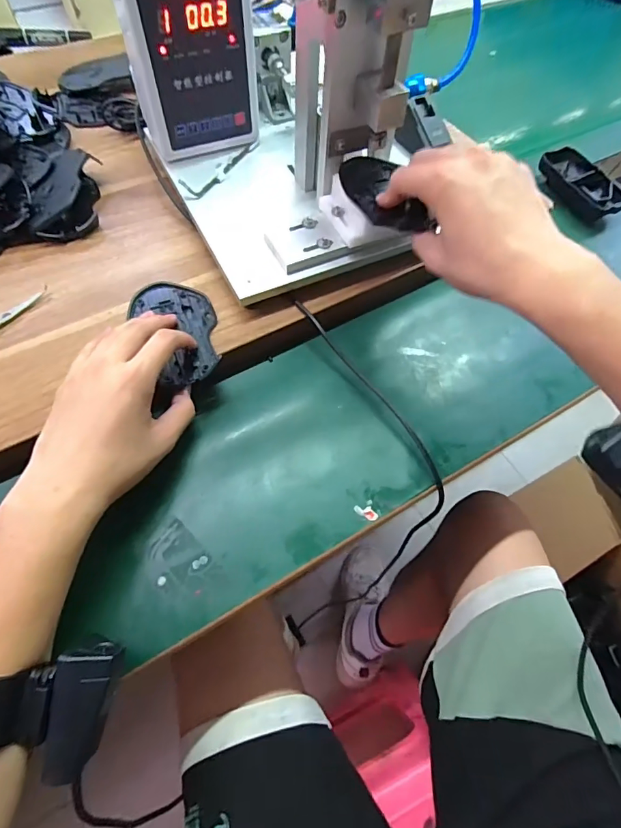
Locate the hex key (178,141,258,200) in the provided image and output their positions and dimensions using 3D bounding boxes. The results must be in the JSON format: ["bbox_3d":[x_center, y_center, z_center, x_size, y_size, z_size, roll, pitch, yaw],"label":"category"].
[{"bbox_3d":[-0.087,-0.256,0.456,0.017,0.016,0.114,34,65,14],"label":"hex key"}]

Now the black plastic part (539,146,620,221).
[{"bbox_3d":[0.323,-0.275,0.530,0.048,0.027,0.112,-26,66,-16],"label":"black plastic part"}]

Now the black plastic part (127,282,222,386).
[{"bbox_3d":[-0.116,-0.075,0.388,0.066,0.008,0.115,-19,65,-13],"label":"black plastic part"}]

